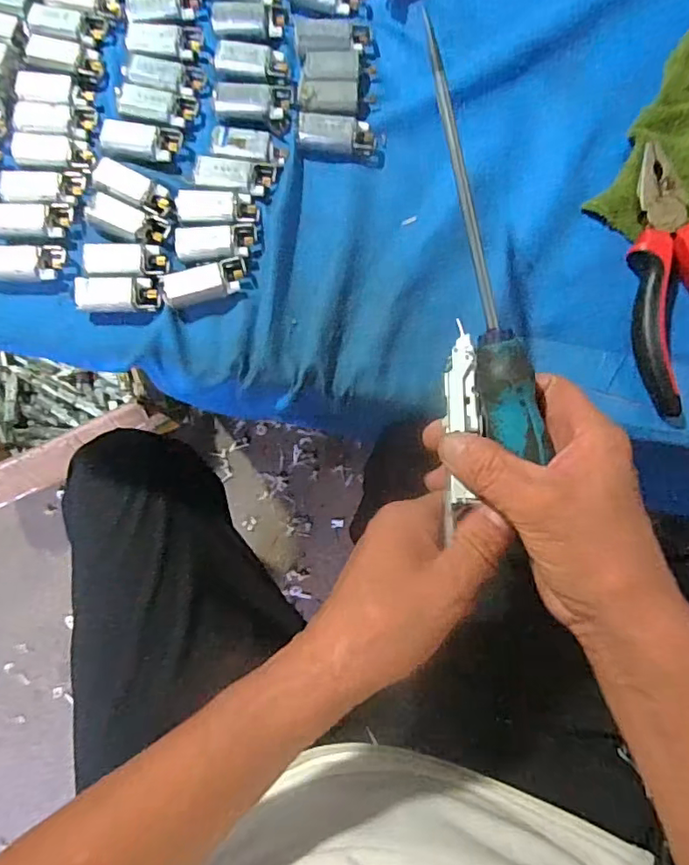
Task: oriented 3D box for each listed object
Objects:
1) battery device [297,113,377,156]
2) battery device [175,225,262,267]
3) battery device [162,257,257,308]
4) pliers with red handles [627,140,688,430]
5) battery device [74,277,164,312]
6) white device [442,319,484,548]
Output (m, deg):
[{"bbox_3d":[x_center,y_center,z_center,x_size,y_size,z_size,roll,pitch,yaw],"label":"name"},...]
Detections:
[{"bbox_3d":[-0.004,-0.178,0.338,0.046,0.013,0.023,2,81,0],"label":"battery device"},{"bbox_3d":[-0.075,-0.111,0.329,0.049,0.008,0.022,-7,81,-1],"label":"battery device"},{"bbox_3d":[-0.078,-0.086,0.323,0.051,0.012,0.019,-20,84,-16],"label":"battery device"},{"bbox_3d":[0.188,-0.081,0.320,0.061,0.024,0.161,-17,82,-3],"label":"pliers with red handles"},{"bbox_3d":[-0.130,-0.080,0.324,0.048,0.009,0.020,-1,81,-1],"label":"battery device"},{"bbox_3d":[0.060,-0.005,0.289,0.019,0.010,0.112,4,77,0],"label":"white device"}]

